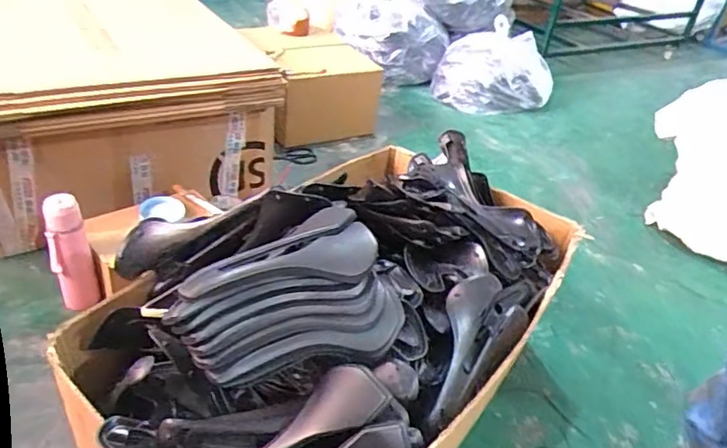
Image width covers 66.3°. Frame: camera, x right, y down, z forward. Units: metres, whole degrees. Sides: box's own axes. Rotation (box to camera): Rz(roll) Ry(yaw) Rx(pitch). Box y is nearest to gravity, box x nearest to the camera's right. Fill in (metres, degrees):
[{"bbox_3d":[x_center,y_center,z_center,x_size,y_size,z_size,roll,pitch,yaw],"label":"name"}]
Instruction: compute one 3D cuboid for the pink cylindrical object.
[{"bbox_3d":[-0.581,0.066,1.107,0.075,0.255,0.084,-15,41,-29],"label":"pink cylindrical object"}]

